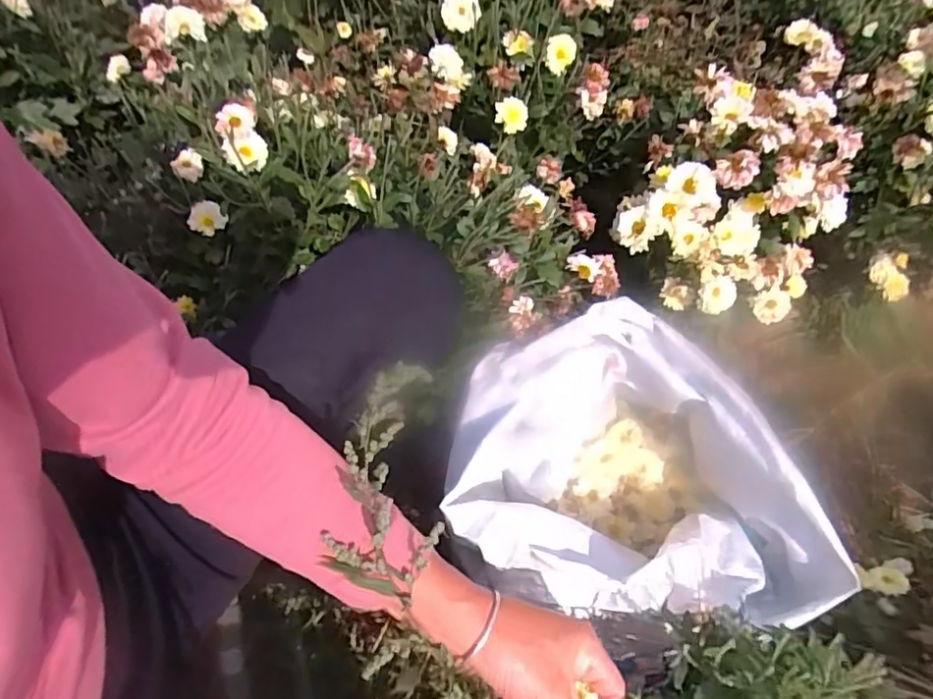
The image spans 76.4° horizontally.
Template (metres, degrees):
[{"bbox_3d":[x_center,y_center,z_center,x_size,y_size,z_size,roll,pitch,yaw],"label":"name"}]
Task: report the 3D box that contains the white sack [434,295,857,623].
[{"bbox_3d":[0.153,0.130,0.603,0.326,0.228,0.259,4,59,-1],"label":"white sack"}]

